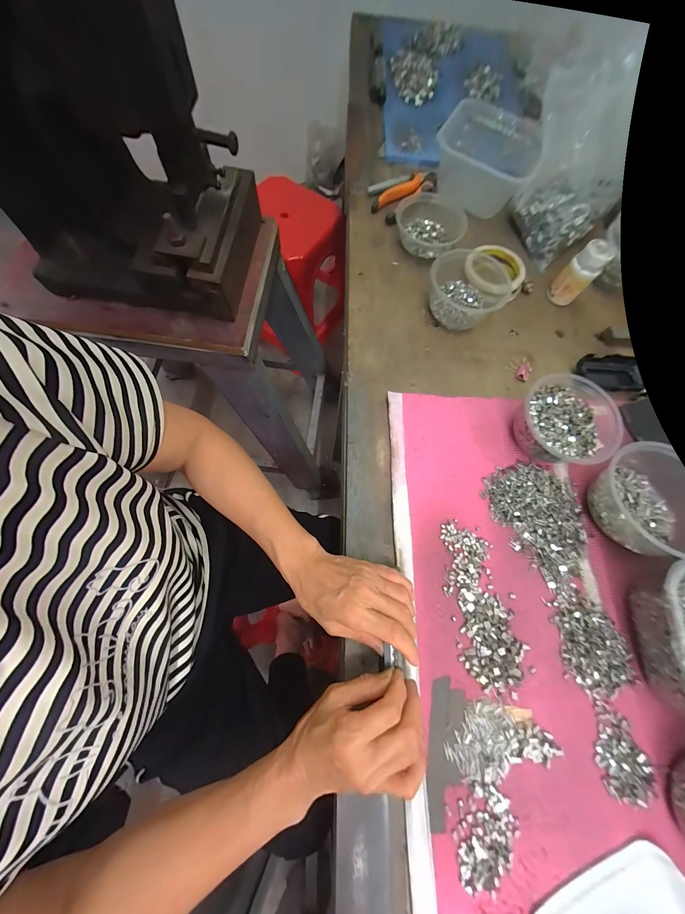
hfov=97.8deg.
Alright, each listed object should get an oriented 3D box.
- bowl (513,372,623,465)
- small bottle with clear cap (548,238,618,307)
[{"bbox_3d":[0.282,-0.044,0.386,0.112,0.057,0.111,0,72,-1],"label":"bowl"},{"bbox_3d":[0.369,-0.285,0.469,0.043,0.087,0.037,39,76,10],"label":"small bottle with clear cap"}]

